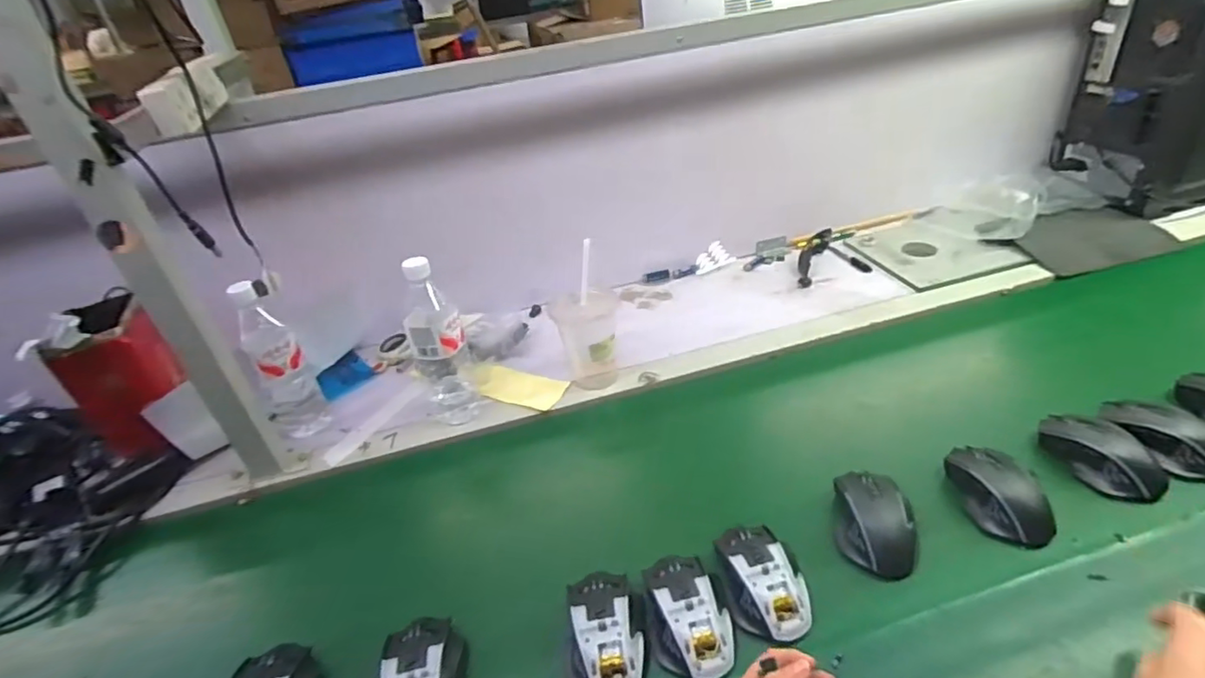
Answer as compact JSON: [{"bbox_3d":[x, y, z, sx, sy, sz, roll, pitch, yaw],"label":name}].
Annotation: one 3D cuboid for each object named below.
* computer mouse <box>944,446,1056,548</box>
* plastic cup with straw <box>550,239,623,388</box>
[{"bbox_3d":[0.413,0.156,0.633,0.073,0.036,0.111,-8,34,0],"label":"computer mouse"},{"bbox_3d":[-0.021,-0.022,0.856,0.092,0.179,0.082,-6,34,3],"label":"plastic cup with straw"}]

